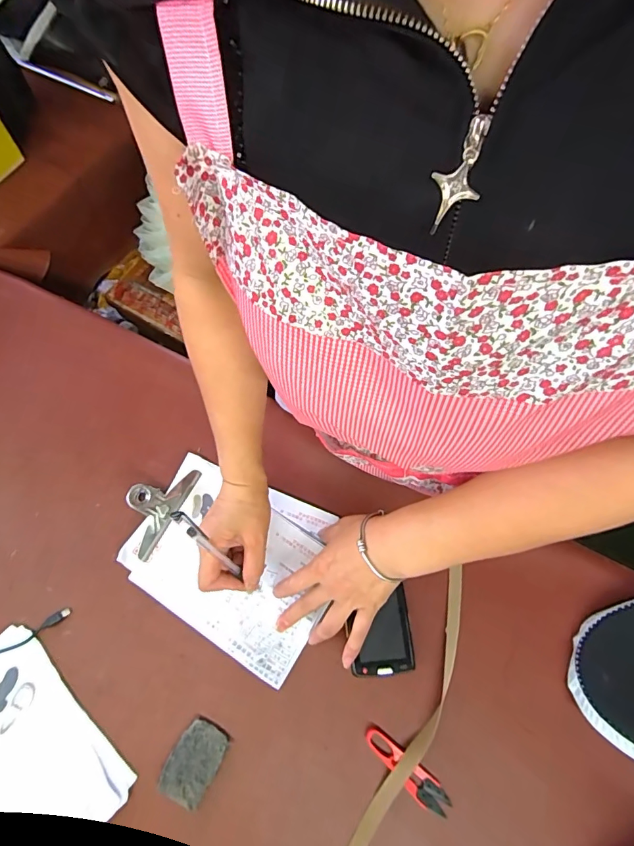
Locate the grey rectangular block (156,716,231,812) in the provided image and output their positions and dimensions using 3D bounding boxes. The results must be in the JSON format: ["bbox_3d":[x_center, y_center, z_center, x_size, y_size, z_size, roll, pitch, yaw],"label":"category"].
[{"bbox_3d":[-0.123,0.338,0.439,0.047,0.008,0.066,27,69,9],"label":"grey rectangular block"}]

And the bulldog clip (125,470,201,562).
[{"bbox_3d":[-0.194,0.097,0.525,0.054,0.036,0.119,27,69,9],"label":"bulldog clip"}]

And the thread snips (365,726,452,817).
[{"bbox_3d":[0.091,0.354,0.447,0.099,0.008,0.027,38,71,13],"label":"thread snips"}]

